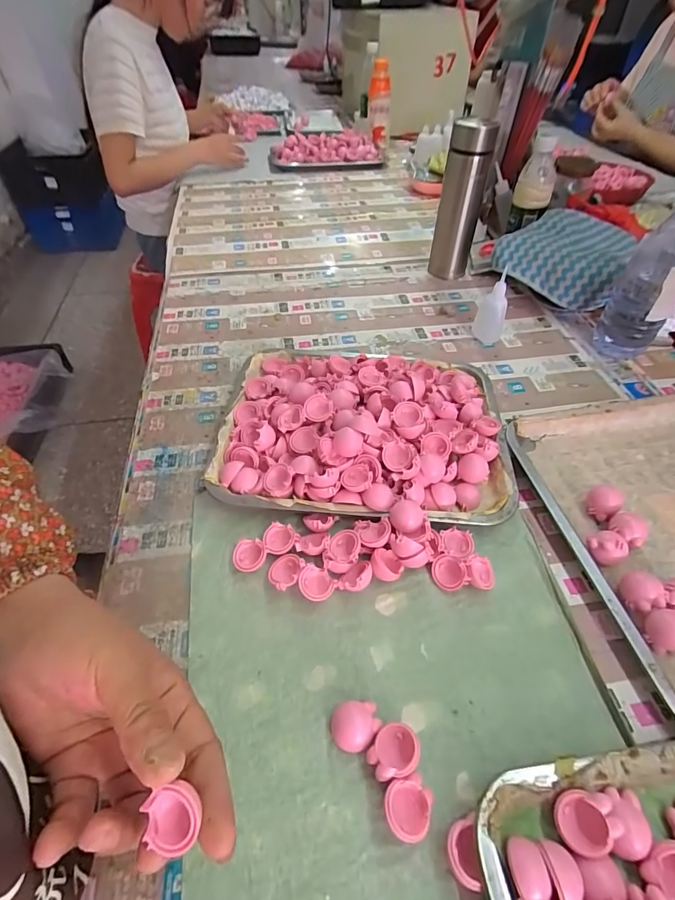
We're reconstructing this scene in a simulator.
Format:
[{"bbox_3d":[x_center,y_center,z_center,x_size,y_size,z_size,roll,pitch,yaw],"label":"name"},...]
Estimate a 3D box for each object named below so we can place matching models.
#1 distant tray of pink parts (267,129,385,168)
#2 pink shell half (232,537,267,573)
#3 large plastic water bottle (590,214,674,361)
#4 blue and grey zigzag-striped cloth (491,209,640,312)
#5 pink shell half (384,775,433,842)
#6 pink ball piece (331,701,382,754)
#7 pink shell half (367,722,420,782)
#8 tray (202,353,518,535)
[{"bbox_3d":[-0.030,-0.862,1.216,0.321,0.052,0.222,-4,48,-4],"label":"distant tray of pink parts"},{"bbox_3d":[-0.076,0.092,0.370,0.028,0.014,0.026,0,48,0],"label":"pink shell half"},{"bbox_3d":[0.388,-0.206,0.526,0.070,0.195,0.070,30,54,24],"label":"large plastic water bottle"},{"bbox_3d":[0.348,-0.299,0.651,0.187,0.063,0.175,28,53,22],"label":"blue and grey zigzag-striped cloth"},{"bbox_3d":[0.043,0.218,0.261,0.027,0.016,0.031,13,49,11],"label":"pink shell half"},{"bbox_3d":[0.012,0.188,0.291,0.032,0.010,0.029,3,48,2],"label":"pink ball piece"},{"bbox_3d":[0.036,0.197,0.278,0.032,0.020,0.028,-9,49,-8],"label":"pink shell half"},{"bbox_3d":[0.026,-0.034,0.462,0.303,0.052,0.246,7,48,6],"label":"tray"}]

